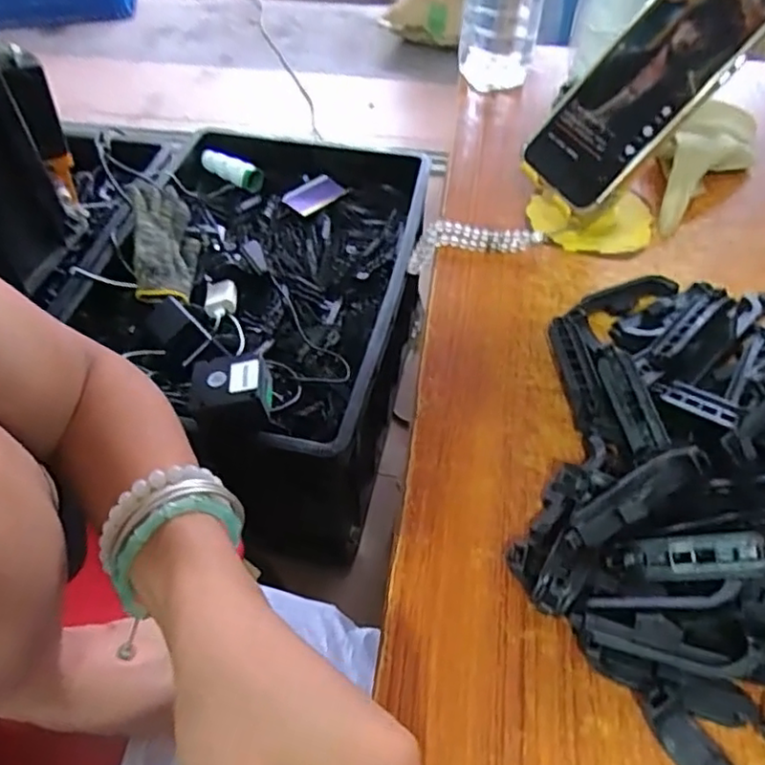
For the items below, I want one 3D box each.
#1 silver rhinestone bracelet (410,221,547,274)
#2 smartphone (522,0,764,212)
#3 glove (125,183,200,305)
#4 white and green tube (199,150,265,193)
[{"bbox_3d":[0.066,-0.100,0.467,0.098,0.033,0.021,-2,49,14],"label":"silver rhinestone bracelet"},{"bbox_3d":[0.170,-0.193,0.410,0.017,0.166,0.079,19,32,-47],"label":"smartphone"},{"bbox_3d":[-0.313,-0.214,0.912,0.080,0.078,0.224,-10,52,-7],"label":"glove"},{"bbox_3d":[-0.261,-0.359,1.074,0.115,0.042,0.038,21,55,17],"label":"white and green tube"}]

